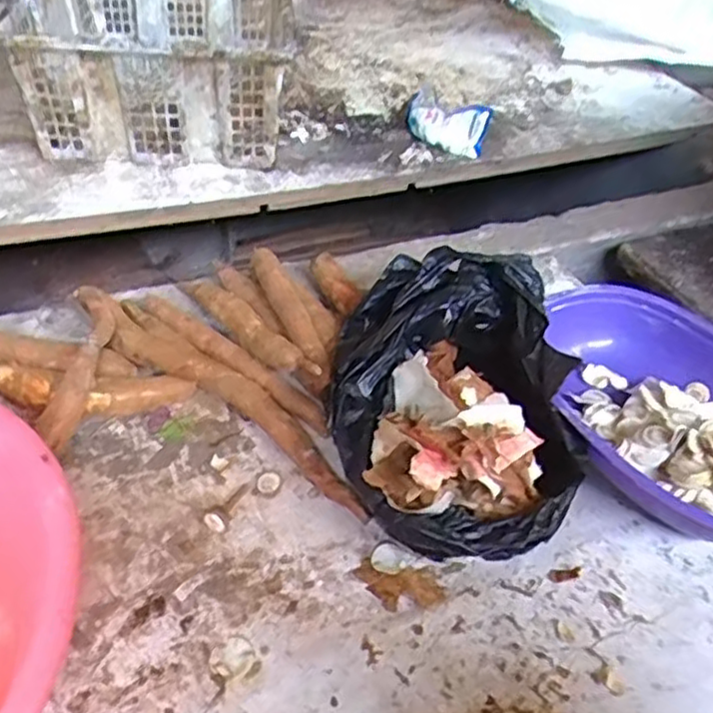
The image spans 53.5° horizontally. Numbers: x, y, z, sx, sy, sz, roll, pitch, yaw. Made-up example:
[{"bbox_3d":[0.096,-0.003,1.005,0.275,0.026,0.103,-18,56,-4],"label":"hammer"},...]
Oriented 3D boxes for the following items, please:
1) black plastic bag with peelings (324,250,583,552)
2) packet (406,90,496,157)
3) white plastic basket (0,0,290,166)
[{"bbox_3d":[0.084,0.035,0.623,0.208,0.097,0.287,4,43,-2],"label":"black plastic bag with peelings"},{"bbox_3d":[0.129,-0.331,1.009,0.120,0.071,0.062,13,46,6],"label":"packet"},{"bbox_3d":[-0.267,-0.457,1.020,0.326,0.170,0.472,-1,44,-7],"label":"white plastic basket"}]

